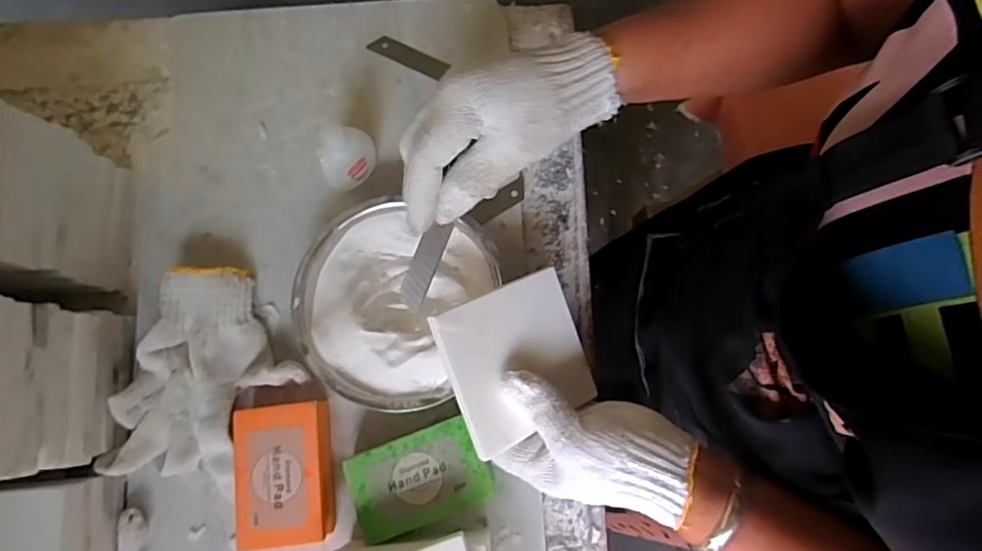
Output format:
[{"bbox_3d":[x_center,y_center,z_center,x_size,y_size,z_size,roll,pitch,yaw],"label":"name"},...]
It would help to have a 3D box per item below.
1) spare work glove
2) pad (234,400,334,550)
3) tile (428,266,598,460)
[{"bbox_3d":[-0.199,0.073,0.406,0.109,0.028,0.151,15,78,4],"label":"spare work glove"},{"bbox_3d":[-0.144,0.138,0.393,0.066,0.024,0.092,-7,77,-1],"label":"pad"},{"bbox_3d":[0.020,0.055,0.380,0.102,0.008,0.097,-22,94,-26],"label":"tile"}]

